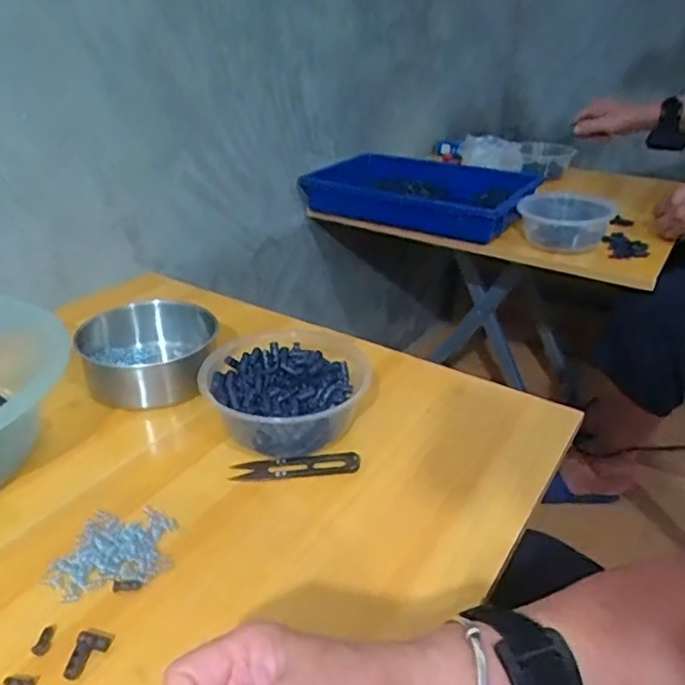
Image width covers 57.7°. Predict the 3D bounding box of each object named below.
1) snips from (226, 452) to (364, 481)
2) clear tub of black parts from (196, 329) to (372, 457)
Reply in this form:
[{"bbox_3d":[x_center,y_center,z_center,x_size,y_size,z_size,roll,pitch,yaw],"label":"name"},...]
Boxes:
[{"bbox_3d":[-0.037,0.100,0.498,0.100,0.004,0.020,-5,43,-3],"label":"snips"},{"bbox_3d":[-0.045,0.049,0.543,0.149,0.063,0.128,-8,30,-17],"label":"clear tub of black parts"}]

